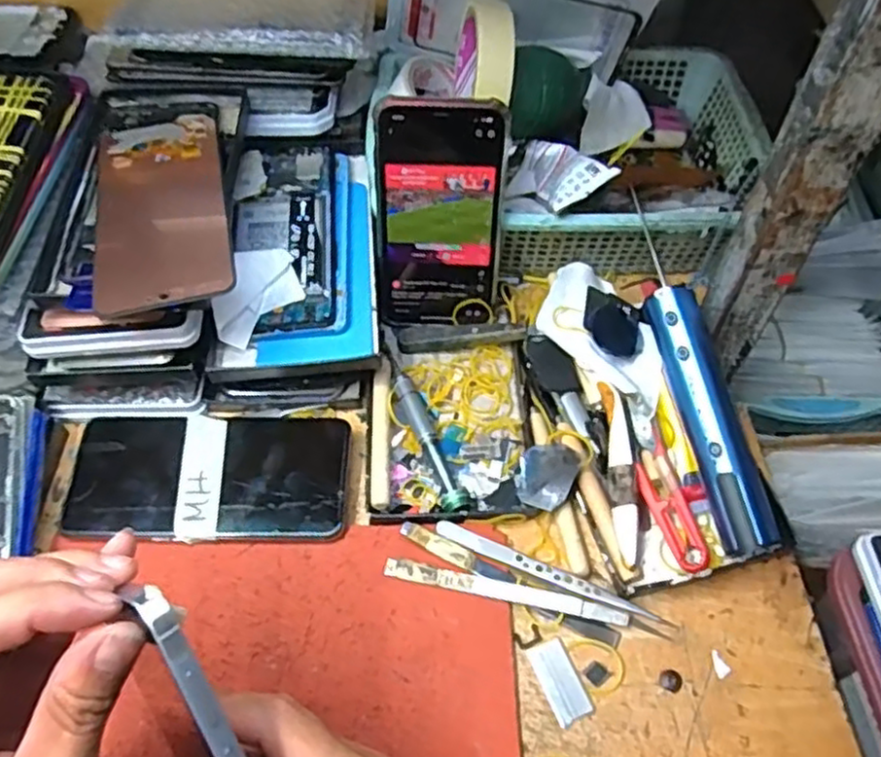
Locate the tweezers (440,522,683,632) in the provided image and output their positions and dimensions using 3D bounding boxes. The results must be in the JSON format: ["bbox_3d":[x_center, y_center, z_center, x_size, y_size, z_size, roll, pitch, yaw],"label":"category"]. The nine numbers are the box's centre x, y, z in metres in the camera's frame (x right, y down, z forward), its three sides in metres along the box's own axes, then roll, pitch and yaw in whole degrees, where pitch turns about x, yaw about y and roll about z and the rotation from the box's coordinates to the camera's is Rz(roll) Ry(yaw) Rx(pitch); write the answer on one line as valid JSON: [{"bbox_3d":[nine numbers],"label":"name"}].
[{"bbox_3d":[0.061,0.108,0.395,0.135,0.009,0.010,21,58,14],"label":"tweezers"}]

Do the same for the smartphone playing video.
[{"bbox_3d":[0.000,-0.097,0.451,0.076,0.147,0.009,2,37,1],"label":"smartphone playing video"}]

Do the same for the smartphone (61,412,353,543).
[{"bbox_3d":[-0.135,0.057,0.424,0.160,0.011,0.075,2,55,1],"label":"smartphone"}]

